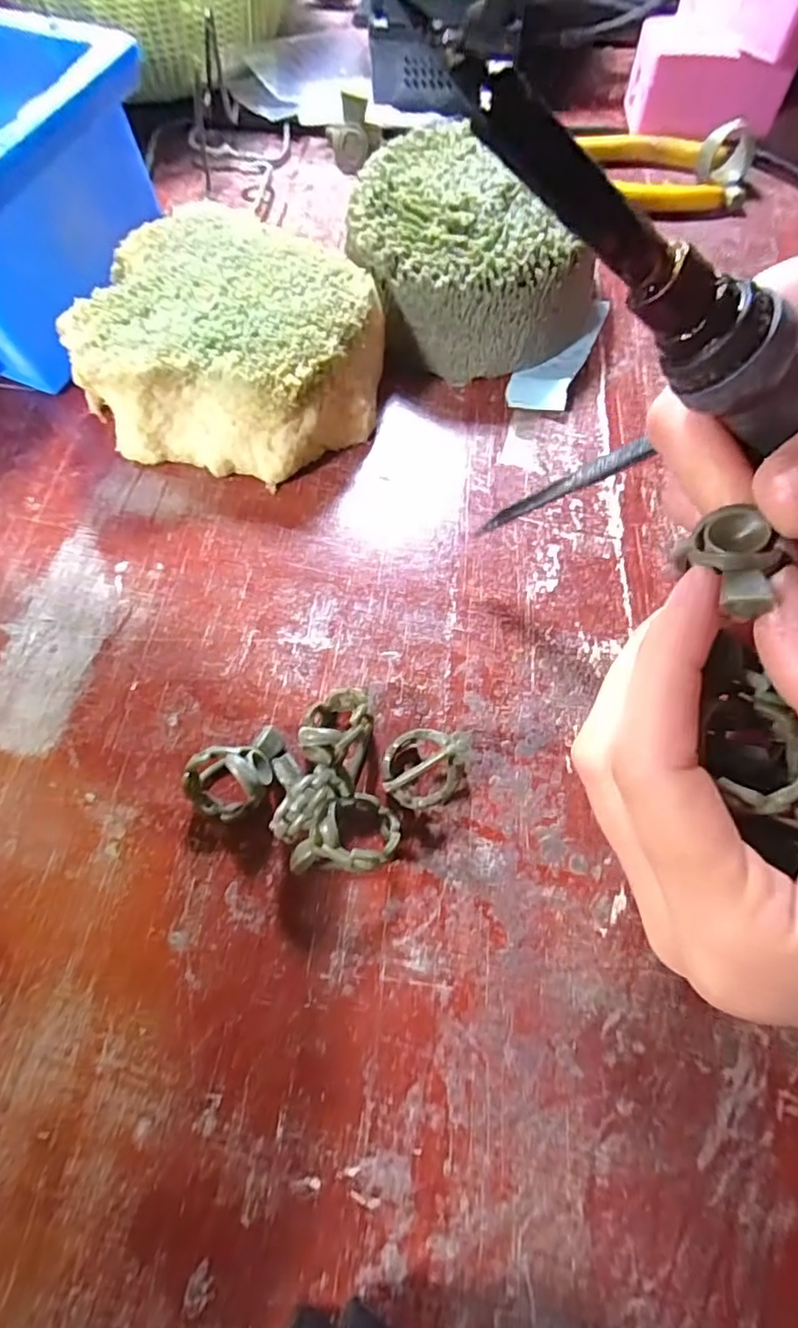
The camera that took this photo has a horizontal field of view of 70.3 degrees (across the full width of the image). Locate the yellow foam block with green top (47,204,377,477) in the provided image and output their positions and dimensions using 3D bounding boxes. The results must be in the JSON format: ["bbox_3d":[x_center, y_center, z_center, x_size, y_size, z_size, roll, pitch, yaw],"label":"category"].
[{"bbox_3d":[-0.064,-0.126,0.231,0.110,0.043,0.095,18,71,9],"label":"yellow foam block with green top"}]

